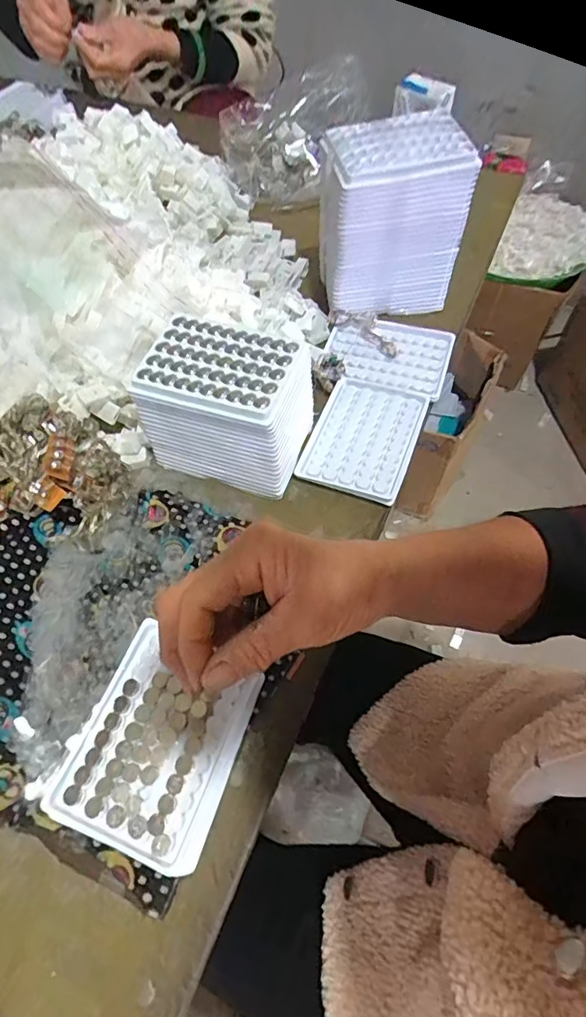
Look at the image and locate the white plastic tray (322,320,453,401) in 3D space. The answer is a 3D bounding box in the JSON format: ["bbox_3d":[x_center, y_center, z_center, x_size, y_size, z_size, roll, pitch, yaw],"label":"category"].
[{"bbox_3d":[0.101,-0.166,0.545,0.130,0.010,0.094,19,62,13],"label":"white plastic tray"}]

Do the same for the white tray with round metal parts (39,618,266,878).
[{"bbox_3d":[-0.088,0.153,0.333,0.101,0.014,0.121,17,62,12],"label":"white tray with round metal parts"}]

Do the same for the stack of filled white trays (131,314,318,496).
[{"bbox_3d":[-0.051,-0.093,0.453,0.146,0.090,0.103,17,62,12],"label":"stack of filled white trays"}]

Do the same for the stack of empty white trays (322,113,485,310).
[{"bbox_3d":[0.104,-0.304,0.535,0.145,0.149,0.112,-1,60,2],"label":"stack of empty white trays"}]

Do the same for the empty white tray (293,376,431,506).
[{"bbox_3d":[0.068,-0.073,0.486,0.098,0.011,0.132,19,62,13],"label":"empty white tray"}]

